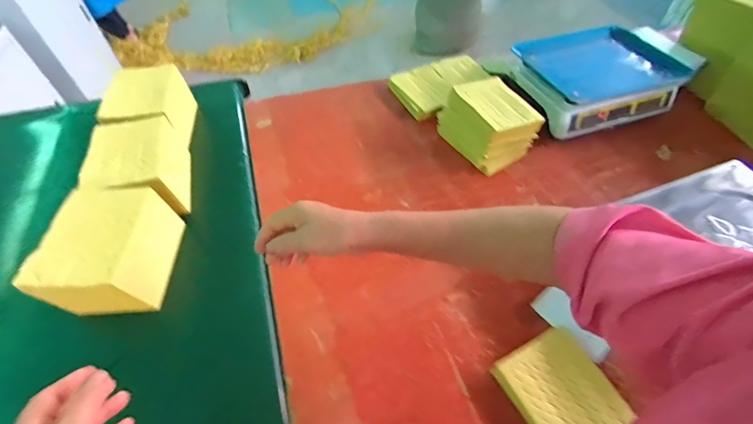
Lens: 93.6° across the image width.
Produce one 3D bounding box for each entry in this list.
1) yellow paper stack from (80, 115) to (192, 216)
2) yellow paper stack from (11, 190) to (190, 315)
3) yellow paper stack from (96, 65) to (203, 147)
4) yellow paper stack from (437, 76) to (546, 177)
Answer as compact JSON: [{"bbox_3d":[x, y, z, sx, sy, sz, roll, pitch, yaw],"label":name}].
[{"bbox_3d":[-0.415,-0.074,0.637,0.114,0.133,0.181,-11,54,-9],"label":"yellow paper stack"},{"bbox_3d":[-0.386,0.063,0.521,0.115,0.123,0.191,-2,53,-2],"label":"yellow paper stack"},{"bbox_3d":[-0.464,-0.215,0.732,0.126,0.113,0.167,-8,54,-7],"label":"yellow paper stack"},{"bbox_3d":[0.235,-0.191,0.758,0.140,0.104,0.174,-25,57,-18],"label":"yellow paper stack"}]

